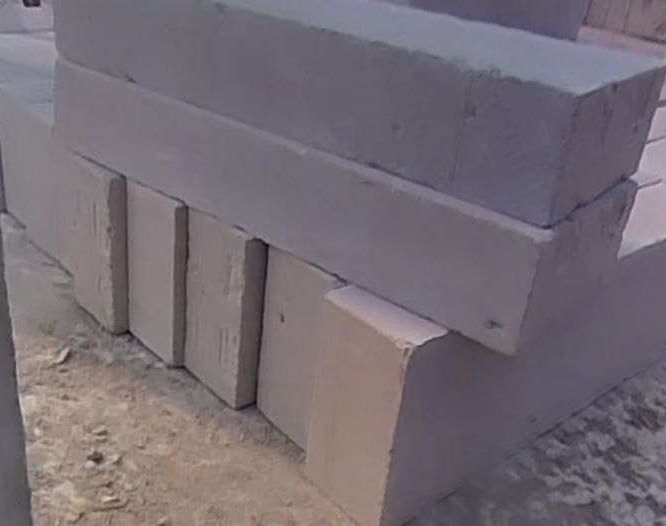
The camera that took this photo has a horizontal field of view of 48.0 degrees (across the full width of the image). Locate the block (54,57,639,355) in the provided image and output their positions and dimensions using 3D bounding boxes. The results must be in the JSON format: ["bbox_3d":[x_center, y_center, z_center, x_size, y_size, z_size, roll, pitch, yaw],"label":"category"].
[{"bbox_3d":[-0.026,-0.093,0.736,0.563,0.096,0.174,26,33,32],"label":"block"}]

